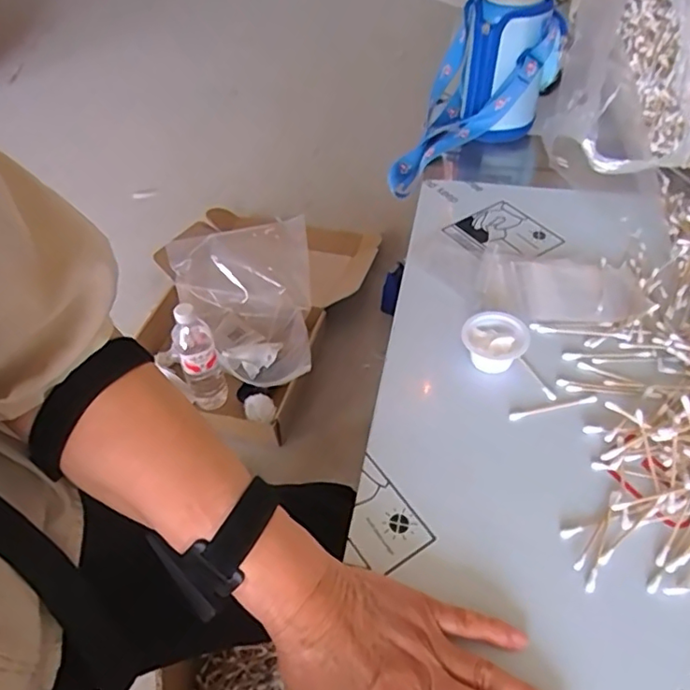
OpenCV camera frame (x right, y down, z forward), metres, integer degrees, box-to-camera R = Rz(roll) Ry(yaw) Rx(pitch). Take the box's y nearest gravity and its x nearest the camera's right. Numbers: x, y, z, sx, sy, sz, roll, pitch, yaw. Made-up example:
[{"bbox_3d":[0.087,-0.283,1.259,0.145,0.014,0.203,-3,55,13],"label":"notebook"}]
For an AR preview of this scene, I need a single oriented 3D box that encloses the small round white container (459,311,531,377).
[{"bbox_3d":[0.129,-0.003,0.494,0.053,0.028,0.047,16,52,18],"label":"small round white container"}]

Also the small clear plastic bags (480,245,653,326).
[{"bbox_3d":[0.204,-0.056,0.547,0.150,0.017,0.091,12,51,15],"label":"small clear plastic bags"}]

